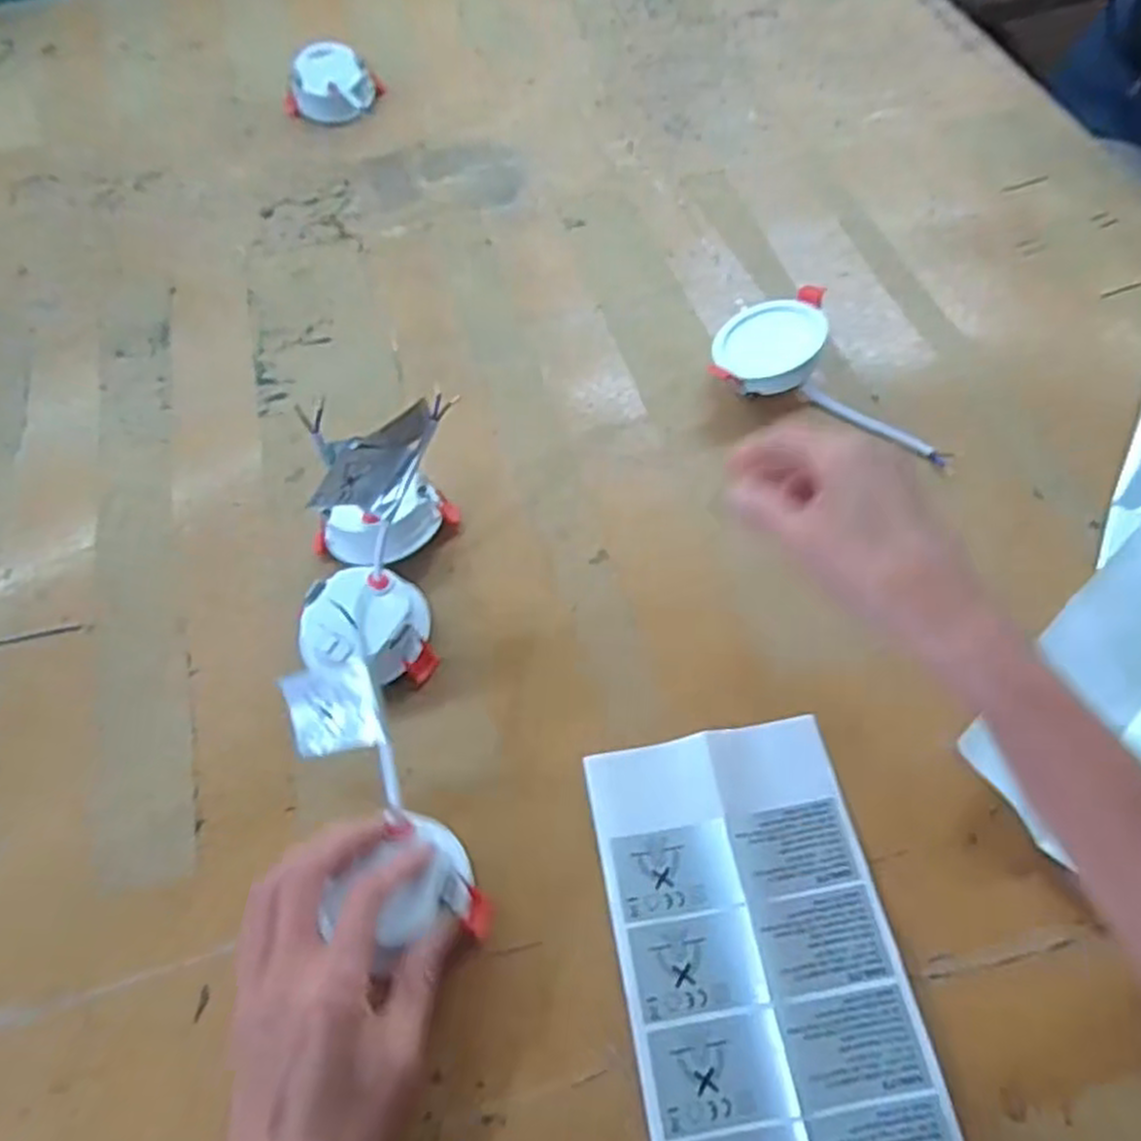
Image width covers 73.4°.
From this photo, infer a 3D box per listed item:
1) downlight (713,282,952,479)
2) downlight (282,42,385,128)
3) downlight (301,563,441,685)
[{"bbox_3d":[0.175,-0.132,0.499,0.163,0.042,0.082,18,63,12],"label":"downlight"},{"bbox_3d":[-0.213,-0.434,0.682,0.087,0.035,0.067,-16,62,-6],"label":"downlight"},{"bbox_3d":[-0.114,0.032,0.432,0.077,0.033,0.066,8,62,7],"label":"downlight"}]

